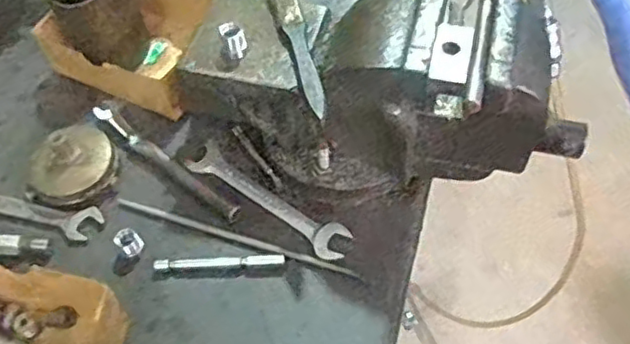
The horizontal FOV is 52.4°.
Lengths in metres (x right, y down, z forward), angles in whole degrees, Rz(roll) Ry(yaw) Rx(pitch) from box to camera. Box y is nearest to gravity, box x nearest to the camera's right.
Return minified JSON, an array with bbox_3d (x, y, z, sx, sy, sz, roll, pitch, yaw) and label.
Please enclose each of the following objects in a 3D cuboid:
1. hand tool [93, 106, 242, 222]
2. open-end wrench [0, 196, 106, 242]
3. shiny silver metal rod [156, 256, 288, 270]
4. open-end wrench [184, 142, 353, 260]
[{"bbox_3d":[-0.138,-0.010,0.582,0.177,0.018,0.017,32,63,23],"label":"hand tool"},{"bbox_3d":[-0.271,0.030,0.574,0.171,0.005,0.034,13,58,12],"label":"open-end wrench"},{"bbox_3d":[-0.079,0.075,0.529,0.108,0.006,0.009,-1,56,3],"label":"shiny silver metal rod"},{"bbox_3d":[-0.042,0.025,0.563,0.166,0.007,0.034,30,63,22],"label":"open-end wrench"}]

